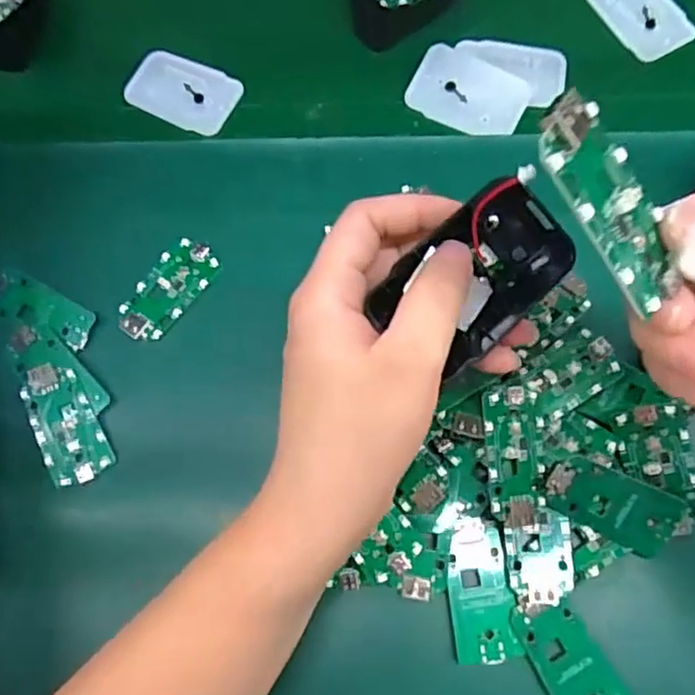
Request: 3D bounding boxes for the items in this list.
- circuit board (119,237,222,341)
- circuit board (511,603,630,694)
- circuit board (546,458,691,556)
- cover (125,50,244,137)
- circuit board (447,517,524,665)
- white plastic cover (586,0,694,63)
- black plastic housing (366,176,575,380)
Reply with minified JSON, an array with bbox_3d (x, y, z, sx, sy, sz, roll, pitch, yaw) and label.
[{"bbox_3d":[-0.100,-0.032,0.354,0.031,0.004,0.063,35,78,8],"label":"circuit board"},{"bbox_3d":[0.103,0.144,0.290,0.031,0.005,0.057,-27,74,-5],"label":"circuit board"},{"bbox_3d":[0.128,0.076,0.302,0.067,0.007,0.032,23,96,1],"label":"circuit board"},{"bbox_3d":[-0.105,-0.161,0.400,0.068,0.009,0.044,23,76,10],"label":"cover"},{"bbox_3d":[0.062,0.114,0.300,0.028,0.004,0.062,-7,73,1],"label":"circuit board"},{"bbox_3d":[0.184,-0.213,0.401,0.042,0.006,0.067,-30,74,-6],"label":"white plastic cover"},{"bbox_3d":[0.047,-0.027,0.229,0.077,0.010,0.047,-44,113,-10],"label":"black plastic housing"}]

